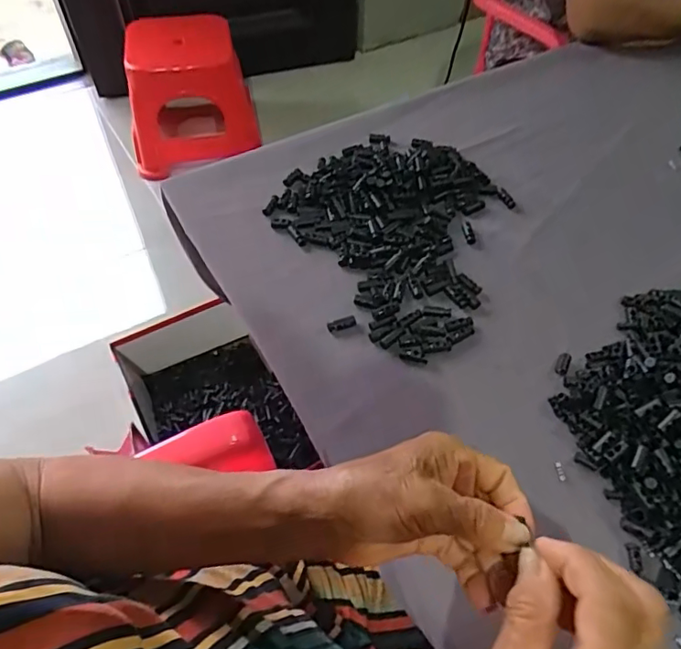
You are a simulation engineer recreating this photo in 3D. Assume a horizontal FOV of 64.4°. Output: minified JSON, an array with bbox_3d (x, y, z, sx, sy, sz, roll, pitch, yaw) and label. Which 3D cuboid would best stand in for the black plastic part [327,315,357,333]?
[{"bbox_3d":[0.001,-0.001,0.462,0.025,0.004,0.010,-18,57,-13],"label":"black plastic part"}]

